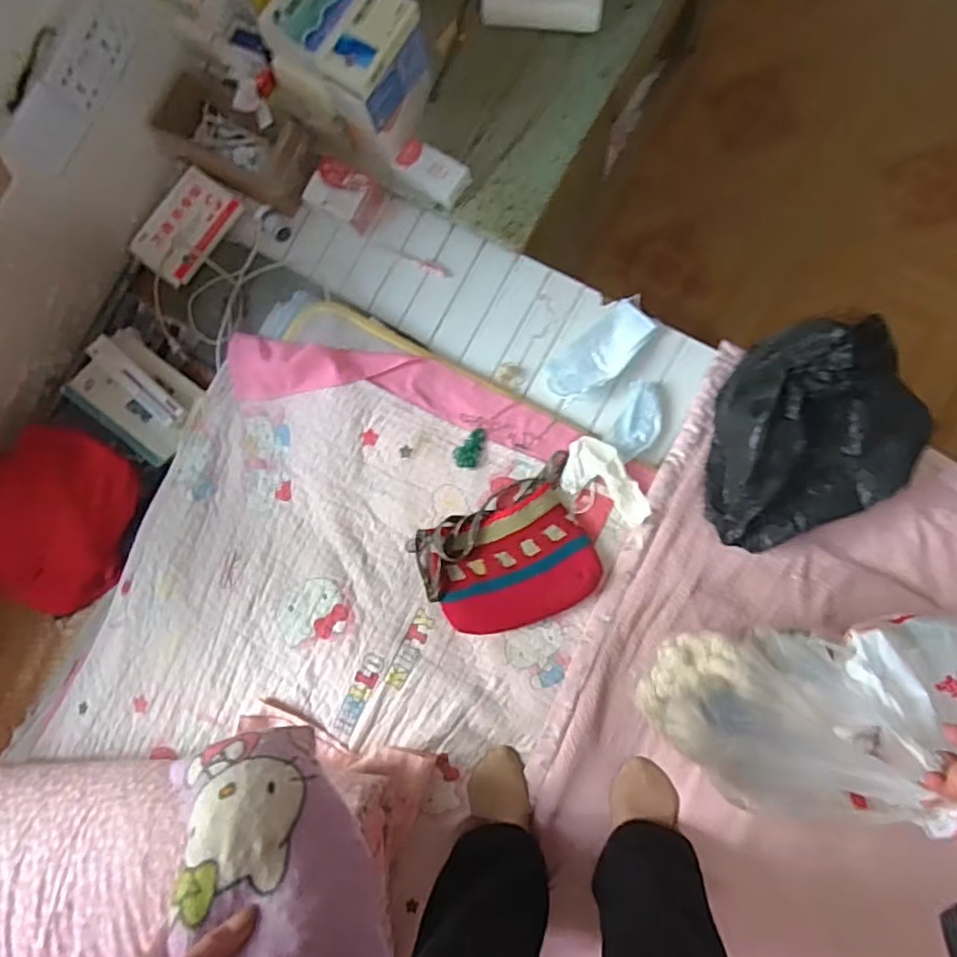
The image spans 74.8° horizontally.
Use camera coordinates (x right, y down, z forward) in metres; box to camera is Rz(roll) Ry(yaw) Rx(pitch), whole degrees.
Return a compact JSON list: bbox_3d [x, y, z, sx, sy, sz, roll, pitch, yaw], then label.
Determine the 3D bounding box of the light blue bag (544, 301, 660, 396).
[{"bbox_3d":[0.182,-0.188,0.930,0.172,0.029,0.081,-40,83,2],"label":"light blue bag"}]

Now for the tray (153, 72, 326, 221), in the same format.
[{"bbox_3d":[-0.376,-0.527,0.962,0.243,0.094,0.113,23,89,7],"label":"tray"}]

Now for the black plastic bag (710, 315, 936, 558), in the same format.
[{"bbox_3d":[0.431,-0.068,0.810,0.291,0.154,0.252,-23,84,4],"label":"black plastic bag"}]

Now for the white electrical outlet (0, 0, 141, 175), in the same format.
[{"bbox_3d":[-0.527,-0.512,0.818,0.028,0.076,0.225,27,89,7],"label":"white electrical outlet"}]

